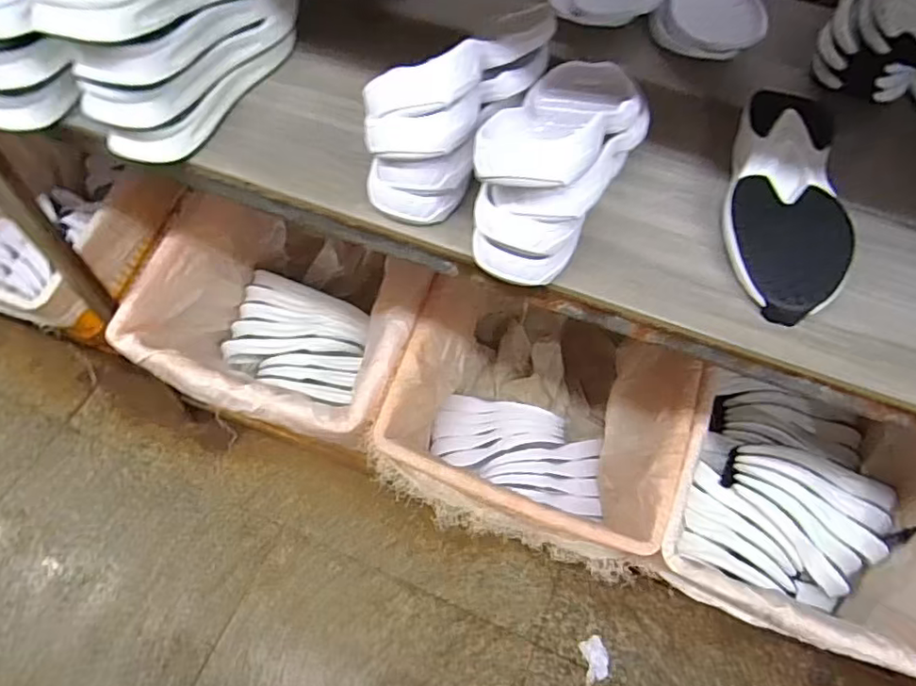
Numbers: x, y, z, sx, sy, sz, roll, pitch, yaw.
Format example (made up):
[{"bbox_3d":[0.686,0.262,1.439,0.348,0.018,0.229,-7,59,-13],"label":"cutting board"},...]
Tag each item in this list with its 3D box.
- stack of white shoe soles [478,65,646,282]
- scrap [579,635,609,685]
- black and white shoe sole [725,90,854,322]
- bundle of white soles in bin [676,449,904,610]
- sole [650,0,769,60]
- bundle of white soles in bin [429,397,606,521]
[{"bbox_3d":[0.102,-0.181,0.536,0.117,0.135,0.249,19,58,10],"label":"stack of white shoe soles"},{"bbox_3d":[0.289,0.665,1.224,0.055,0.007,0.088,-5,60,-7],"label":"scrap"},{"bbox_3d":[0.322,-0.142,0.575,0.108,0.055,0.264,17,57,8],"label":"black and white shoe sole"},{"bbox_3d":[0.590,0.319,1.063,0.354,0.104,0.243,14,57,7],"label":"bundle of white soles in bin"},{"bbox_3d":[0.329,-0.467,0.763,0.123,0.071,0.250,14,57,7],"label":"sole"},{"bbox_3d":[0.131,0.211,1.187,0.358,0.079,0.151,23,58,12],"label":"bundle of white soles in bin"}]

